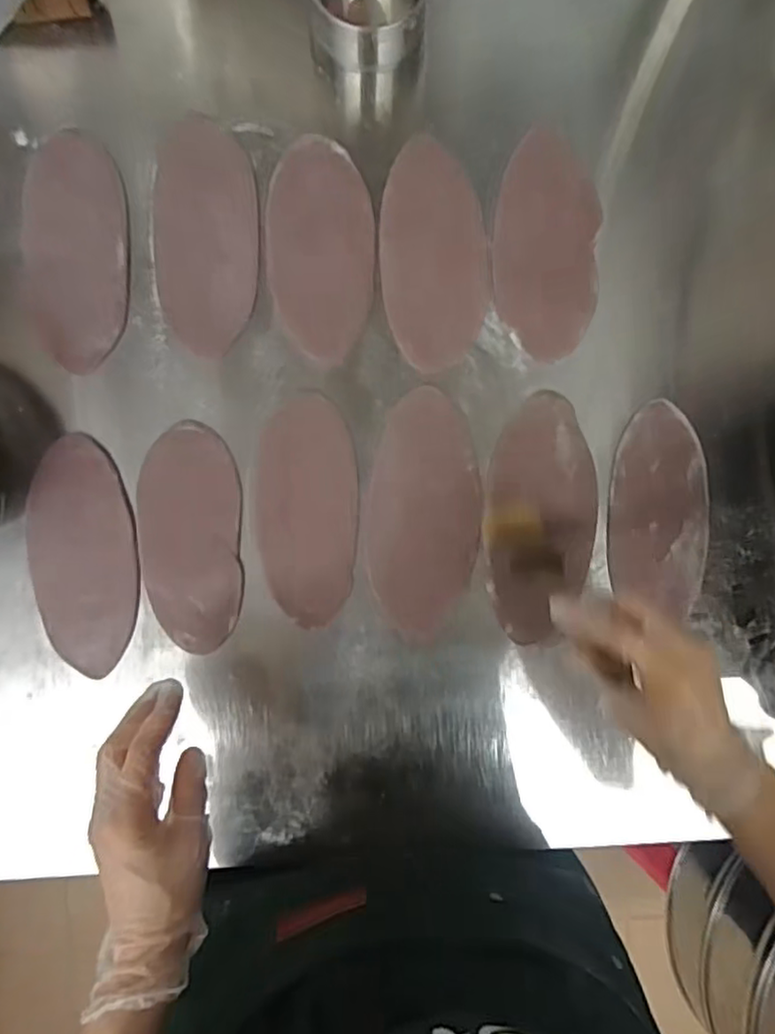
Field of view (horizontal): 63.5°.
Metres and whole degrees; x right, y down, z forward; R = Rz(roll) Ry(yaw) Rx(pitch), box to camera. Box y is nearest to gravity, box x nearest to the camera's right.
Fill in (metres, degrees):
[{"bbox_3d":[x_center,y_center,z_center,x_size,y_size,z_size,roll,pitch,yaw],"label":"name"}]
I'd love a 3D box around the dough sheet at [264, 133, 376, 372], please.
[{"bbox_3d":[-0.053,-0.213,0.502,0.083,0.015,0.170,-1,94,-2],"label":"dough sheet"}]

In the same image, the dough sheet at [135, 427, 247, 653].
[{"bbox_3d":[-0.163,0.018,0.517,0.080,0.005,0.182,-1,94,-2],"label":"dough sheet"}]

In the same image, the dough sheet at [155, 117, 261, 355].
[{"bbox_3d":[-0.147,-0.227,0.509,0.081,0.007,0.185,-2,94,-2],"label":"dough sheet"}]

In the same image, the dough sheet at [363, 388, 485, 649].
[{"bbox_3d":[0.030,-0.001,0.527,0.093,0.004,0.203,2,94,-2],"label":"dough sheet"}]

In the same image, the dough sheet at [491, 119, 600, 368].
[{"bbox_3d":[0.130,-0.220,0.514,0.082,0.014,0.171,0,94,-2],"label":"dough sheet"}]

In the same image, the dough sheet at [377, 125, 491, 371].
[{"bbox_3d":[0.038,-0.213,0.511,0.085,0.015,0.177,-5,94,-2],"label":"dough sheet"}]

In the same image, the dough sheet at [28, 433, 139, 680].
[{"bbox_3d":[-0.250,0.033,0.517,0.081,0.005,0.190,-3,94,-2],"label":"dough sheet"}]

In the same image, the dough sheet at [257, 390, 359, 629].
[{"bbox_3d":[-0.066,-0.004,0.523,0.080,0.004,0.188,-1,94,-2],"label":"dough sheet"}]

